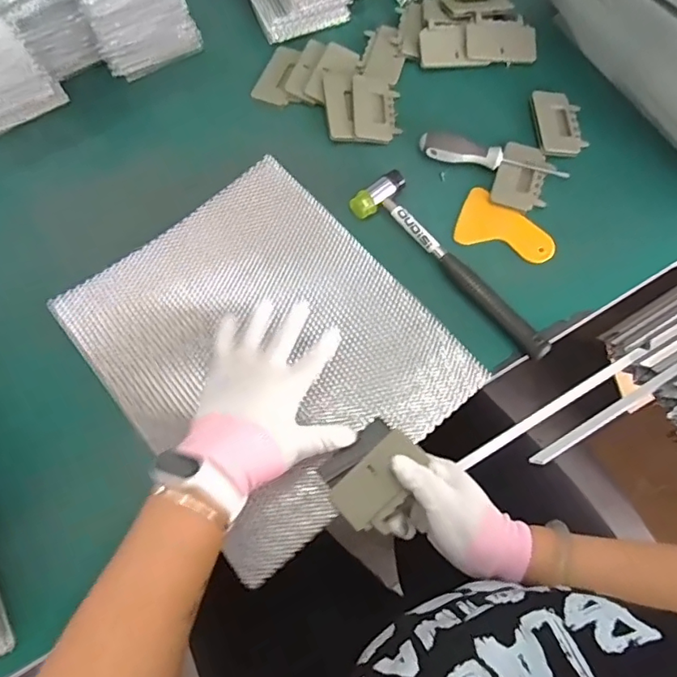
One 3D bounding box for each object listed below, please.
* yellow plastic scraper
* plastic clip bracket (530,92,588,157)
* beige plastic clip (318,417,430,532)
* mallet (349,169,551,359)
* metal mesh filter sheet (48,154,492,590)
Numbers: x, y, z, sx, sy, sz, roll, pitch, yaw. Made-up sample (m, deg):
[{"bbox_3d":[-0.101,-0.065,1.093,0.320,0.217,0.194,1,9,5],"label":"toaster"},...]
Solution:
[{"bbox_3d":[0.178,-0.118,0.558,0.099,0.007,0.066,18,76,10],"label":"yellow plastic scraper"},{"bbox_3d":[0.249,-0.241,0.597,0.054,0.016,0.084,-1,69,1],"label":"plastic clip bracket"},{"bbox_3d":[0.030,0.114,0.459,0.083,0.017,0.063,-39,73,-13],"label":"beige plastic clip"},{"bbox_3d":[0.113,-0.075,0.522,0.053,0.022,0.241,-40,73,-13],"label":"mallet"},{"bbox_3d":[-0.069,0.001,0.498,0.270,0.024,0.322,-40,75,-10],"label":"metal mesh filter sheet"}]

